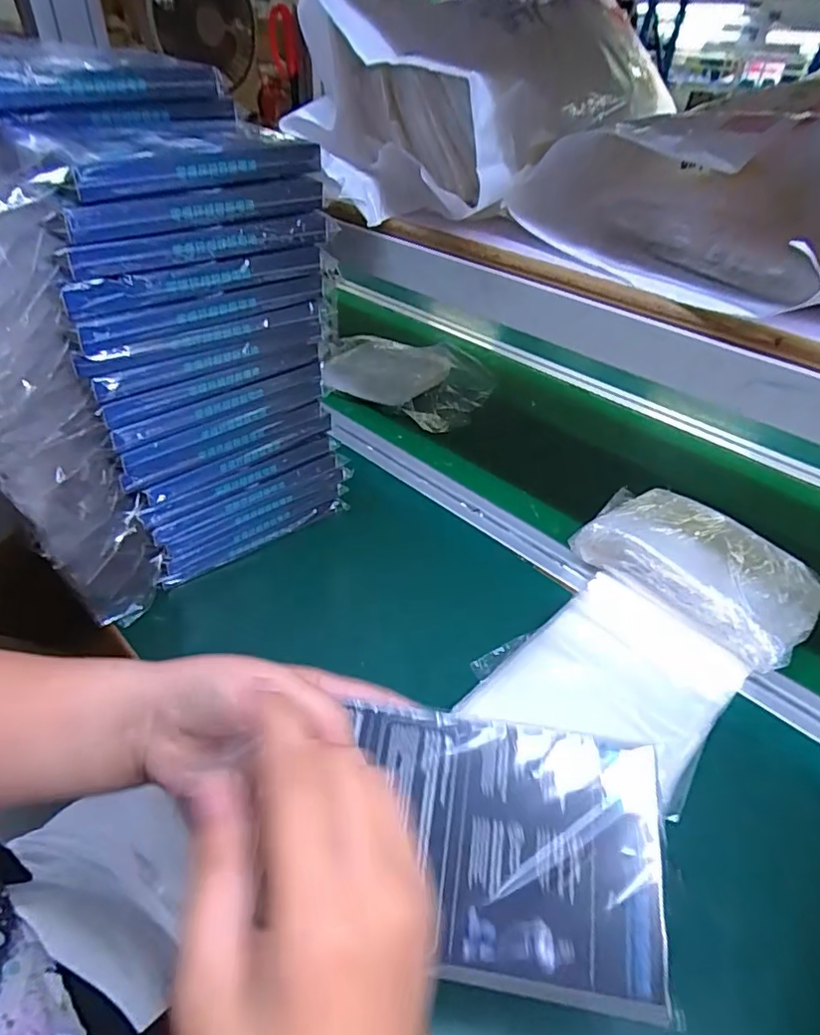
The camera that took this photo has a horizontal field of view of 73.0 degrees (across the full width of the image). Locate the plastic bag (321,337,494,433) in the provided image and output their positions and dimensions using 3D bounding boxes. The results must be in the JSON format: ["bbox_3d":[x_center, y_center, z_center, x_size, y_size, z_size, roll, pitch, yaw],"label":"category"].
[{"bbox_3d":[-0.001,-0.187,0.732,0.197,0.051,0.150,24,43,22],"label":"plastic bag"}]

